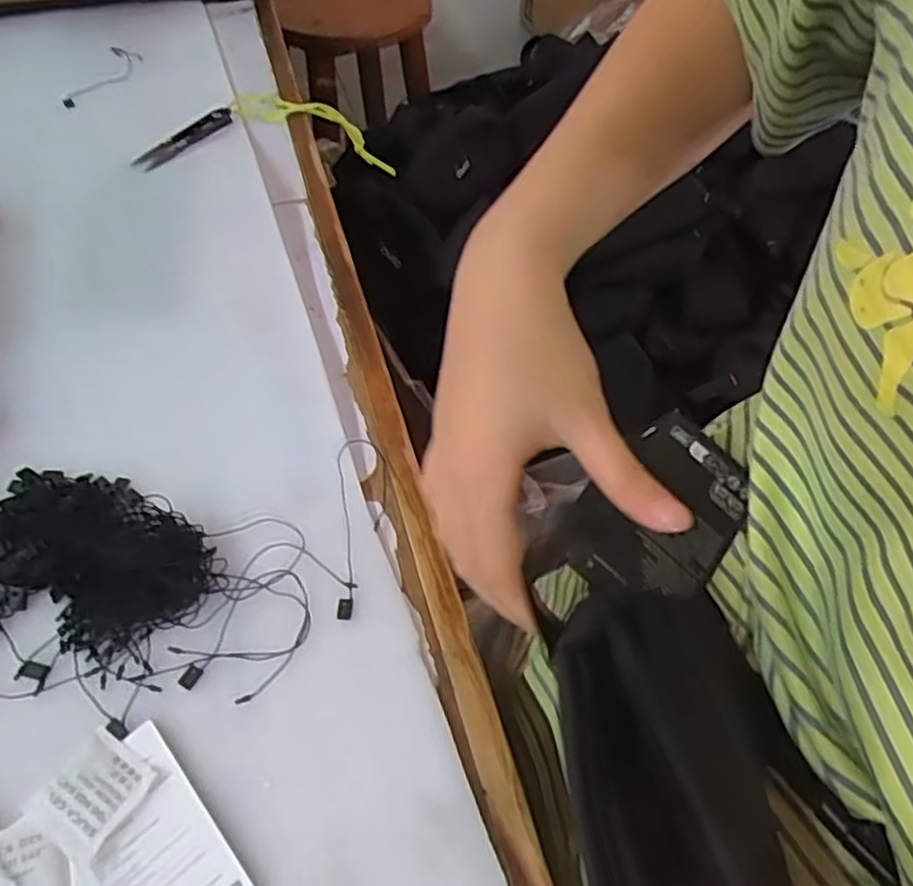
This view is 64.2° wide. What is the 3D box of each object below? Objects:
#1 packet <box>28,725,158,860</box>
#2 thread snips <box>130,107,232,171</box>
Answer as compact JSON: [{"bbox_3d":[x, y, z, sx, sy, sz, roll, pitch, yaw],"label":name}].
[{"bbox_3d":[-0.150,0.144,0.301,0.035,0.005,0.039,29,57,16],"label":"packet"},{"bbox_3d":[-0.212,-0.237,0.566,0.022,0.011,0.103,25,56,14],"label":"thread snips"}]

